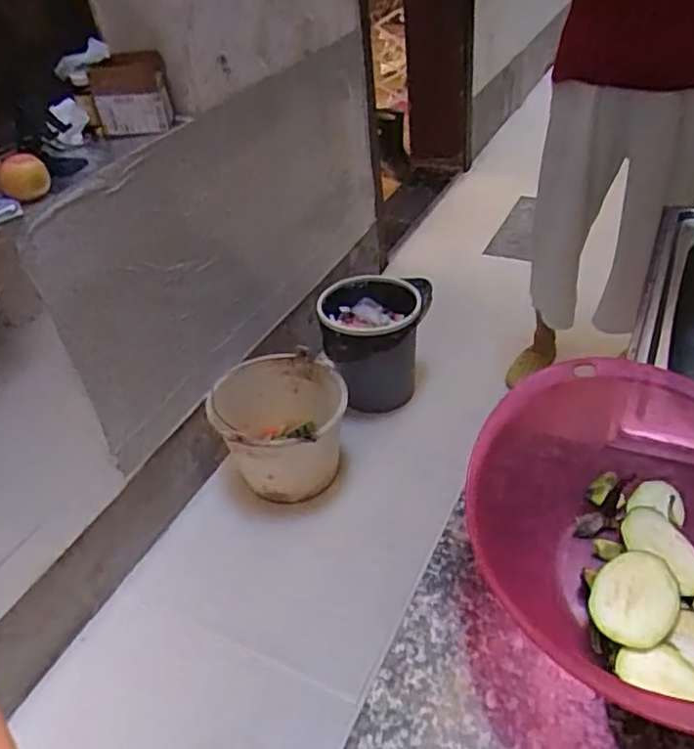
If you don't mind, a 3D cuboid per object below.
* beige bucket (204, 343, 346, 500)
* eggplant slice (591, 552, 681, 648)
[{"bbox_3d":[-0.157,0.128,1.571,0.311,0.272,0.322,-5,40,4],"label":"beige bucket"},{"bbox_3d":[0.202,0.158,0.446,0.075,0.015,0.053,-36,47,-30],"label":"eggplant slice"}]

